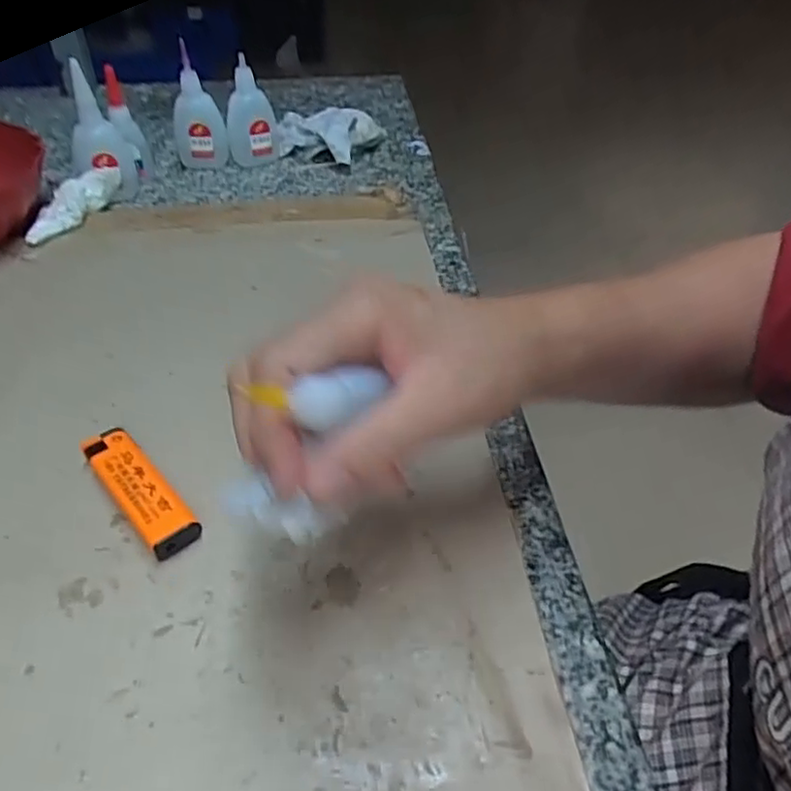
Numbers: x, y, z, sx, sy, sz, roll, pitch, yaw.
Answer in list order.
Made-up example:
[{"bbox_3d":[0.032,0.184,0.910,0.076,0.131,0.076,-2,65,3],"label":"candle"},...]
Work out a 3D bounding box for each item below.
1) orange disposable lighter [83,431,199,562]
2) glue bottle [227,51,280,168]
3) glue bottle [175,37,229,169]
[{"bbox_3d":[-0.122,0.045,0.318,0.022,0.015,0.082,-31,50,-30],"label":"orange disposable lighter"},{"bbox_3d":[-0.125,-0.245,0.580,0.042,0.085,0.020,-4,42,-8],"label":"glue bottle"},{"bbox_3d":[-0.172,-0.250,0.580,0.038,0.096,0.040,-14,44,-19],"label":"glue bottle"}]

